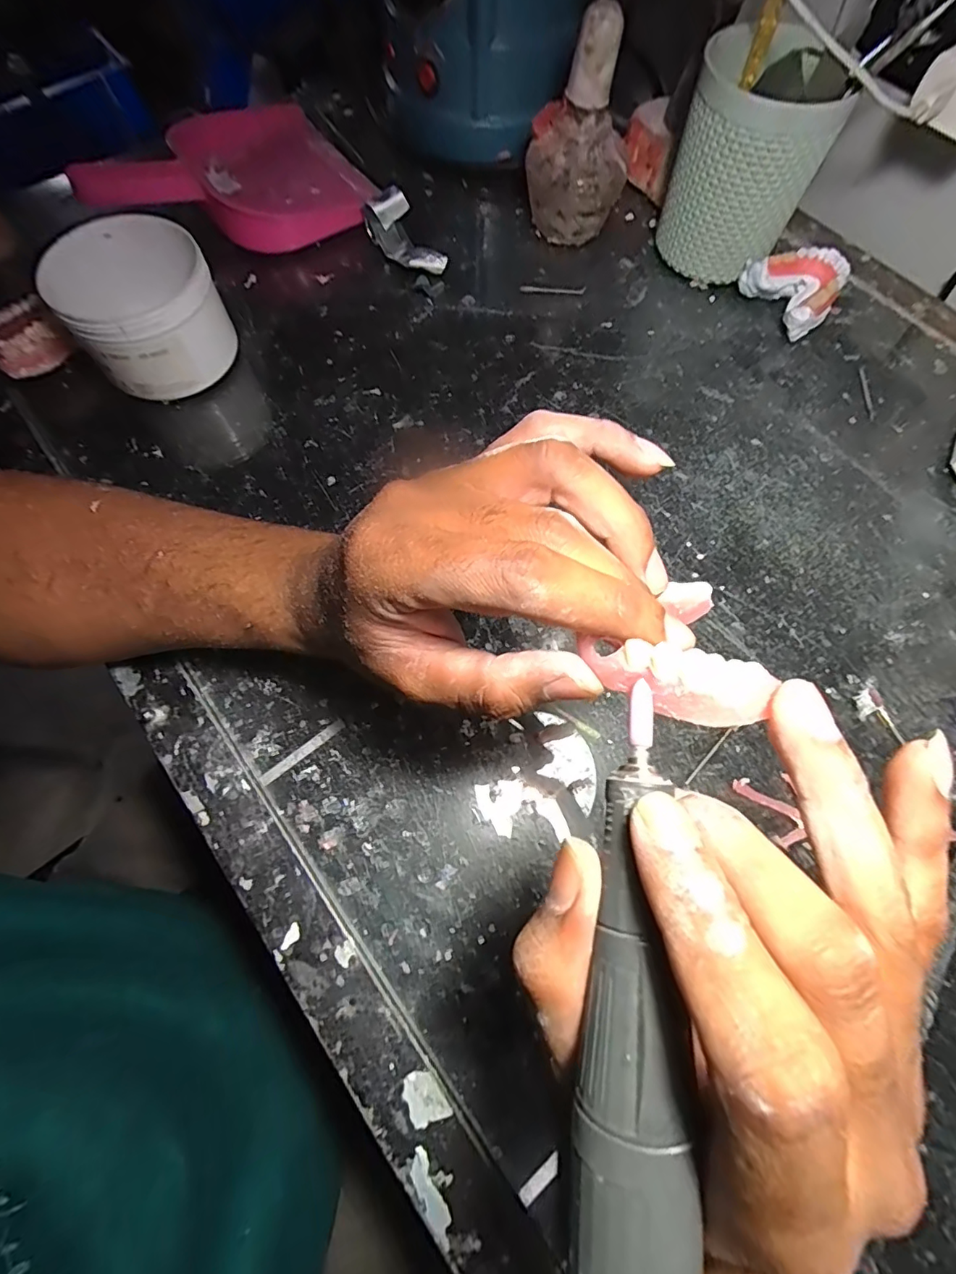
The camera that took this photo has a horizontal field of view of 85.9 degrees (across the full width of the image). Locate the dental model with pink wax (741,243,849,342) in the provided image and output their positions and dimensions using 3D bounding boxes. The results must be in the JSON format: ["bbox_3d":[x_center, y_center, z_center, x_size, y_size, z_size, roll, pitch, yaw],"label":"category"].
[{"bbox_3d":[0.231,-0.252,0.374,0.051,0.034,0.060,-29,73,-12],"label":"dental model with pink wax"}]

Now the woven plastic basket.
[{"bbox_3d":[0.182,-0.322,0.357,0.092,0.112,0.086,24,71,8],"label":"woven plastic basket"}]

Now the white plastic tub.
[{"bbox_3d":[-0.212,-0.210,0.329,0.088,0.065,0.100,-26,72,-11],"label":"white plastic tub"}]

